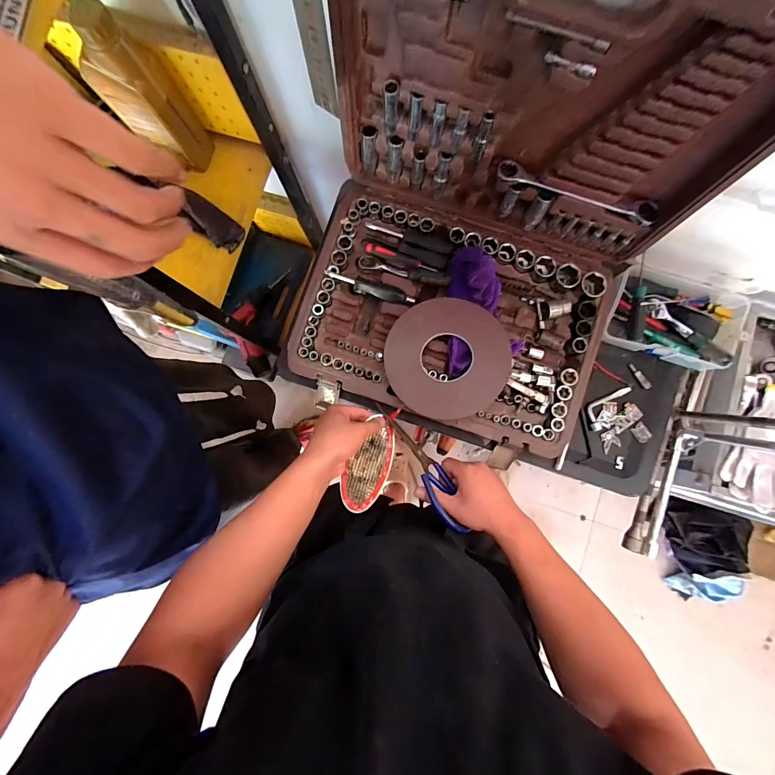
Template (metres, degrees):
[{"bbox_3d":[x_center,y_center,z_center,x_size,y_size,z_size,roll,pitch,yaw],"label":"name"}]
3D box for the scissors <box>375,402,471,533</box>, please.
[{"bbox_3d":[0.054,0.113,0.536,0.043,0.054,0.220,-32,73,-1],"label":"scissors"}]

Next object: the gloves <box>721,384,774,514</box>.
[{"bbox_3d":[0.660,0.103,0.608,0.145,0.032,0.212,13,86,4],"label":"gloves"}]

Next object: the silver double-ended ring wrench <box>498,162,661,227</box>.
[{"bbox_3d":[0.261,-0.269,0.495,0.225,0.023,0.023,19,86,4],"label":"silver double-ended ring wrench"}]

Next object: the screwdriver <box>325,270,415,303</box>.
[{"bbox_3d":[-0.028,-0.160,0.571,0.144,0.021,0.024,12,86,3],"label":"screwdriver"}]

